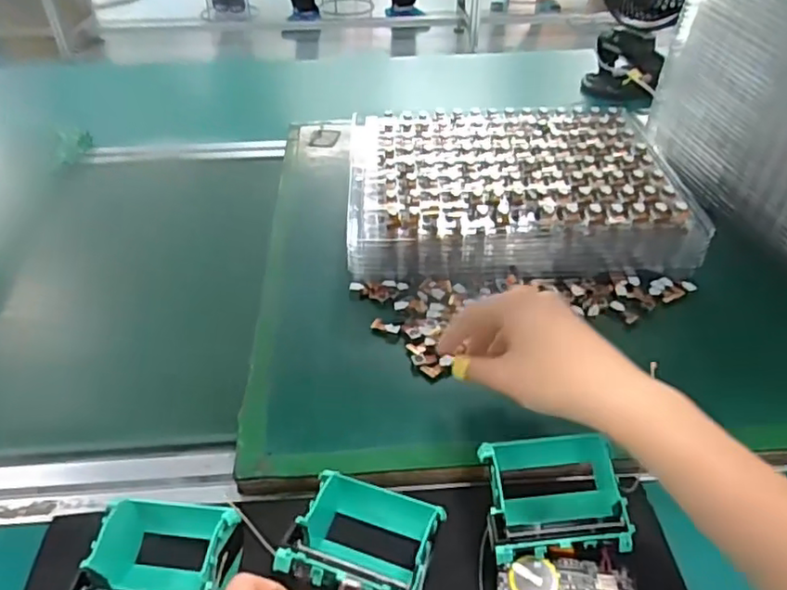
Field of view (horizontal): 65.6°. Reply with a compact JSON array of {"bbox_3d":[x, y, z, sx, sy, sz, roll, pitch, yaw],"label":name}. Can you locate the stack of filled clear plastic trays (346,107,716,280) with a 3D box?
[{"bbox_3d":[0.101,-0.103,0.560,0.277,0.049,0.213,-1,40,-2],"label":"stack of filled clear plastic trays"}]

